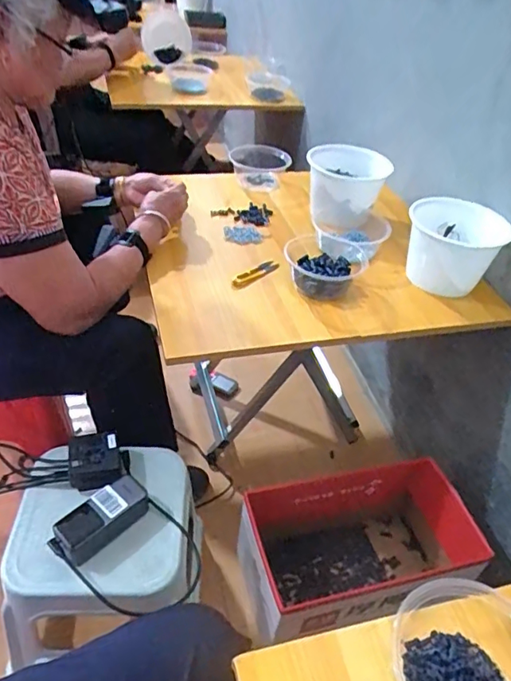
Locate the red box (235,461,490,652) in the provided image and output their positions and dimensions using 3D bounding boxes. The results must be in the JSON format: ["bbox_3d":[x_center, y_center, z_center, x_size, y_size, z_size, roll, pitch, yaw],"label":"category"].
[{"bbox_3d":[0.180,0.385,0.981,0.390,0.203,0.231,-9,45,-18],"label":"red box"}]

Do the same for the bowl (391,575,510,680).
[{"bbox_3d":[0.189,0.270,0.431,0.127,0.056,0.133,4,42,-4],"label":"bowl"}]

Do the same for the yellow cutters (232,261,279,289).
[{"bbox_3d":[-0.002,-0.120,0.937,0.098,0.013,0.029,-28,53,-33],"label":"yellow cutters"}]

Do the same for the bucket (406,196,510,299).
[{"bbox_3d":[0.361,-0.178,0.957,0.157,0.139,0.169,4,42,-4],"label":"bucket"}]

